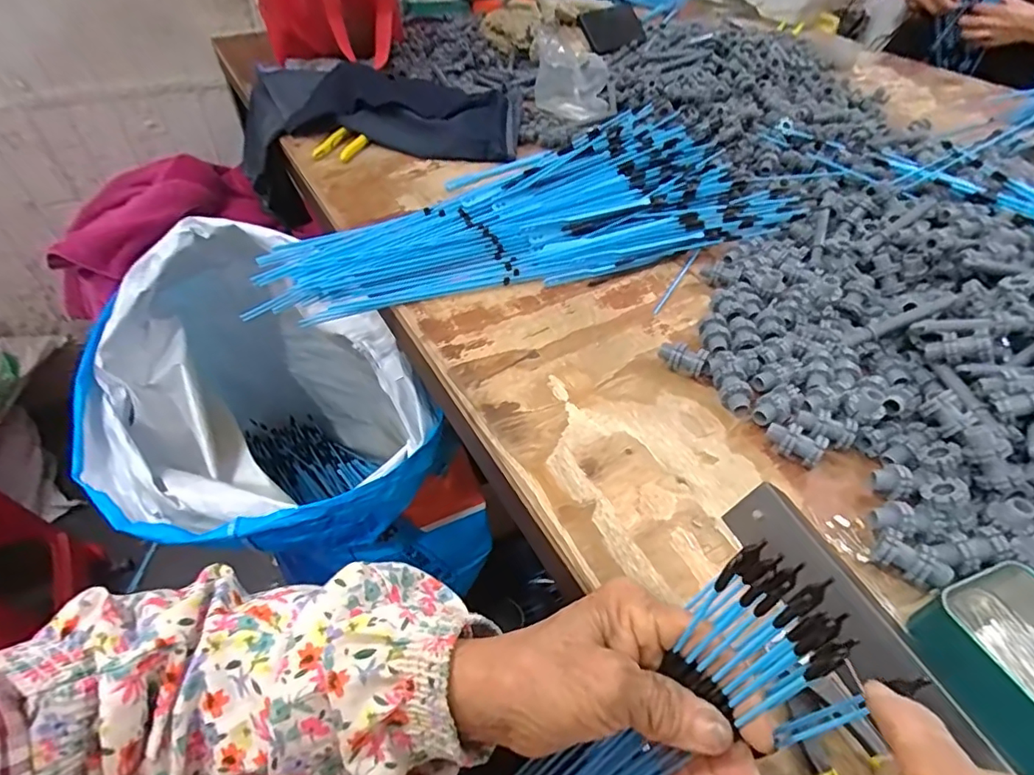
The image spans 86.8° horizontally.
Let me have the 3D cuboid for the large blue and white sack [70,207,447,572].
[{"bbox_3d":[-0.301,0.059,0.767,0.379,0.488,0.445,-7,46,-8],"label":"large blue and white sack"}]

